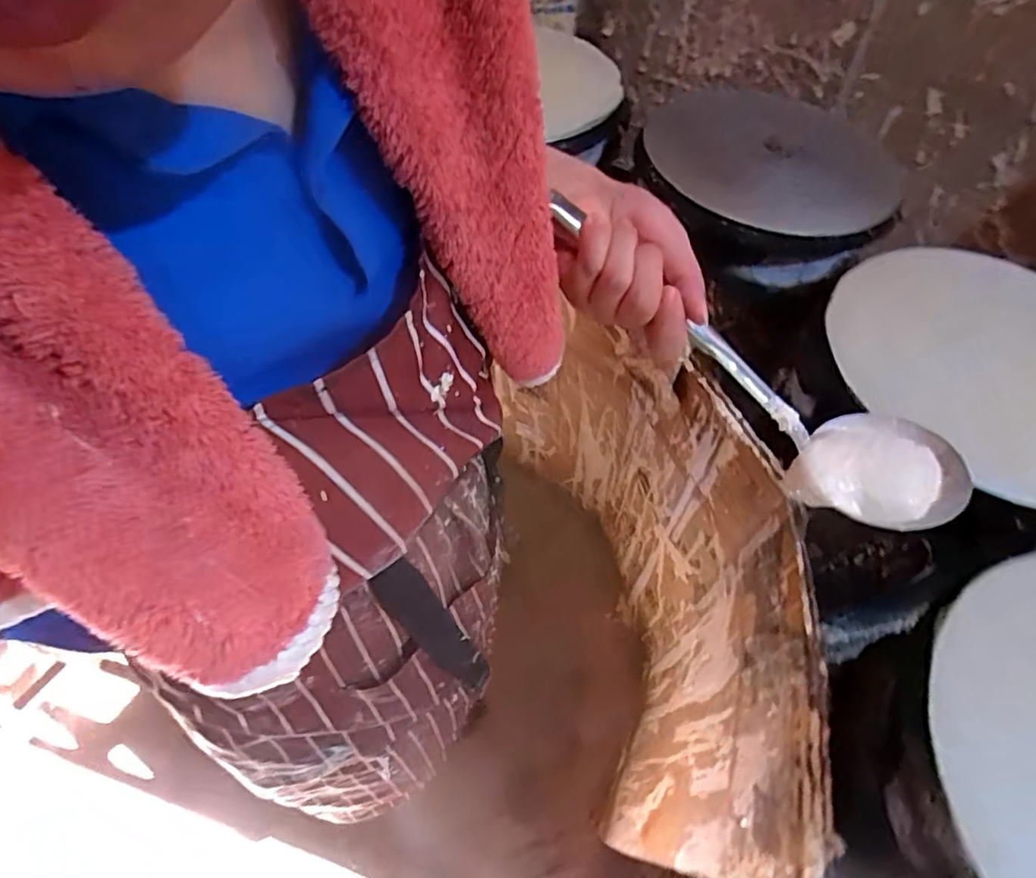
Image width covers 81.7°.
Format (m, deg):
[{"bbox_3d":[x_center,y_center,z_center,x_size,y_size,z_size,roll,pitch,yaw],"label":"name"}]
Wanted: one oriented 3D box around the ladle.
[{"bbox_3d":[0.144,-0.038,0.381,0.305,0.057,0.086,31,58,-10],"label":"ladle"}]

